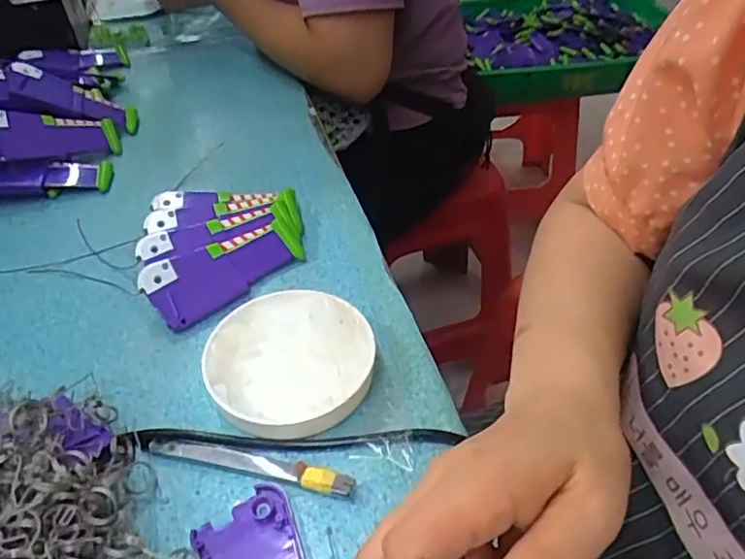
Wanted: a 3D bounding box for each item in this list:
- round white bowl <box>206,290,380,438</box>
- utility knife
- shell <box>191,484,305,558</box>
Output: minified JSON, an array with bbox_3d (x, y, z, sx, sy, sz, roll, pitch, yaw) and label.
[{"bbox_3d":[-0.052,0.053,0.382,0.104,0.028,0.101,-1,44,1],"label":"round white bowl"},{"bbox_3d":[-0.072,0.107,0.341,0.124,0.012,0.014,8,45,10],"label":"utility knife"},{"bbox_3d":[-0.062,0.144,0.310,0.051,0.007,0.060,-24,48,-22],"label":"shell"}]

